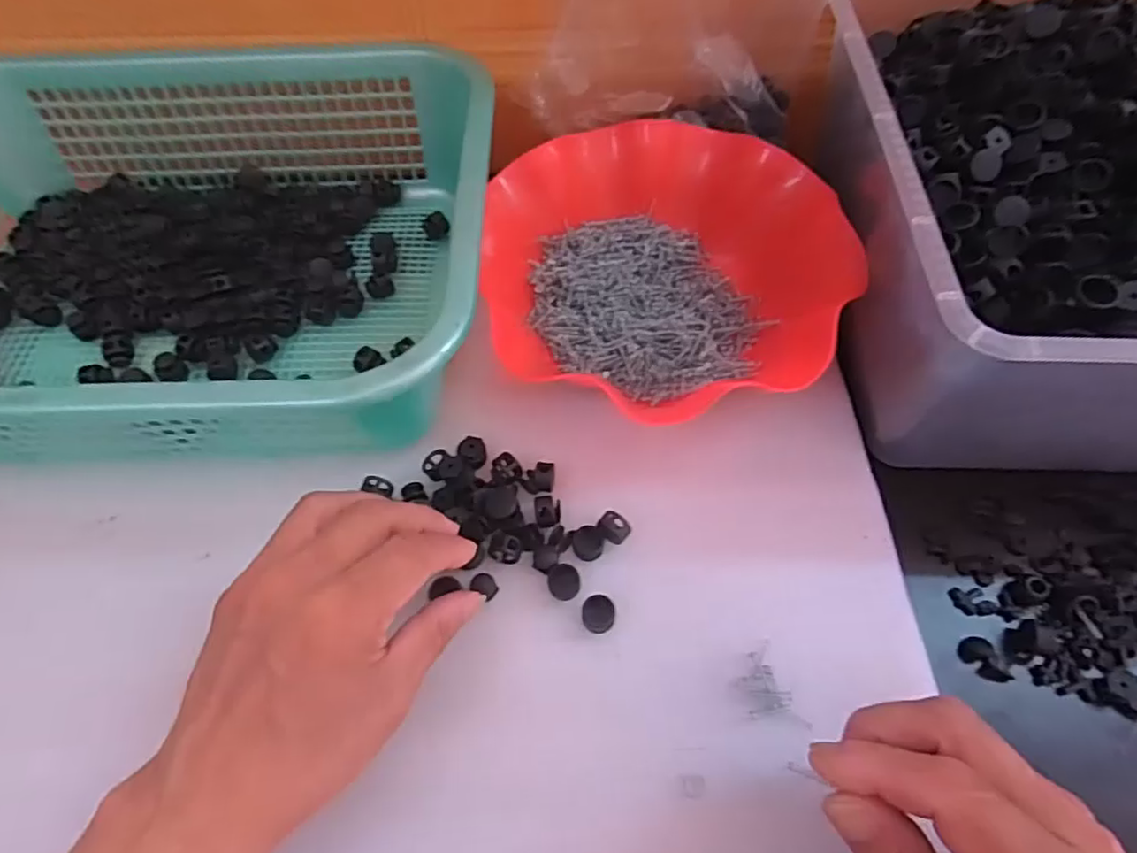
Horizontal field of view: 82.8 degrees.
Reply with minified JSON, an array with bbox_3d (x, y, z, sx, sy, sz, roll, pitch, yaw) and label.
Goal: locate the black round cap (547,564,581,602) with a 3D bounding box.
[{"bbox_3d":[-0.002,0.079,0.329,0.016,0.004,0.018,-3,59,-1],"label":"black round cap"}]

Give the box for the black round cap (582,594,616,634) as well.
[{"bbox_3d":[0.015,0.093,0.321,0.016,0.004,0.017,0,59,1],"label":"black round cap"}]

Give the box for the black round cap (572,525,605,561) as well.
[{"bbox_3d":[0.010,0.061,0.341,0.016,0.004,0.018,7,59,5],"label":"black round cap"}]

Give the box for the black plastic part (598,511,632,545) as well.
[{"bbox_3d":[0.024,0.053,0.340,0.017,0.009,0.013,29,63,17],"label":"black plastic part"}]

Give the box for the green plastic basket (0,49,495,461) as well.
[{"bbox_3d":[-0.237,-0.110,0.392,0.385,0.097,0.288,0,59,0],"label":"green plastic basket"}]

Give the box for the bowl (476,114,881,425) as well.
[{"bbox_3d":[0.056,-0.102,0.403,0.210,0.058,0.195,0,59,1],"label":"bowl"}]

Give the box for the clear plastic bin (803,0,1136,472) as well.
[{"bbox_3d":[0.299,-0.123,0.371,0.287,0.139,0.303,2,59,2],"label":"clear plastic bin"}]

